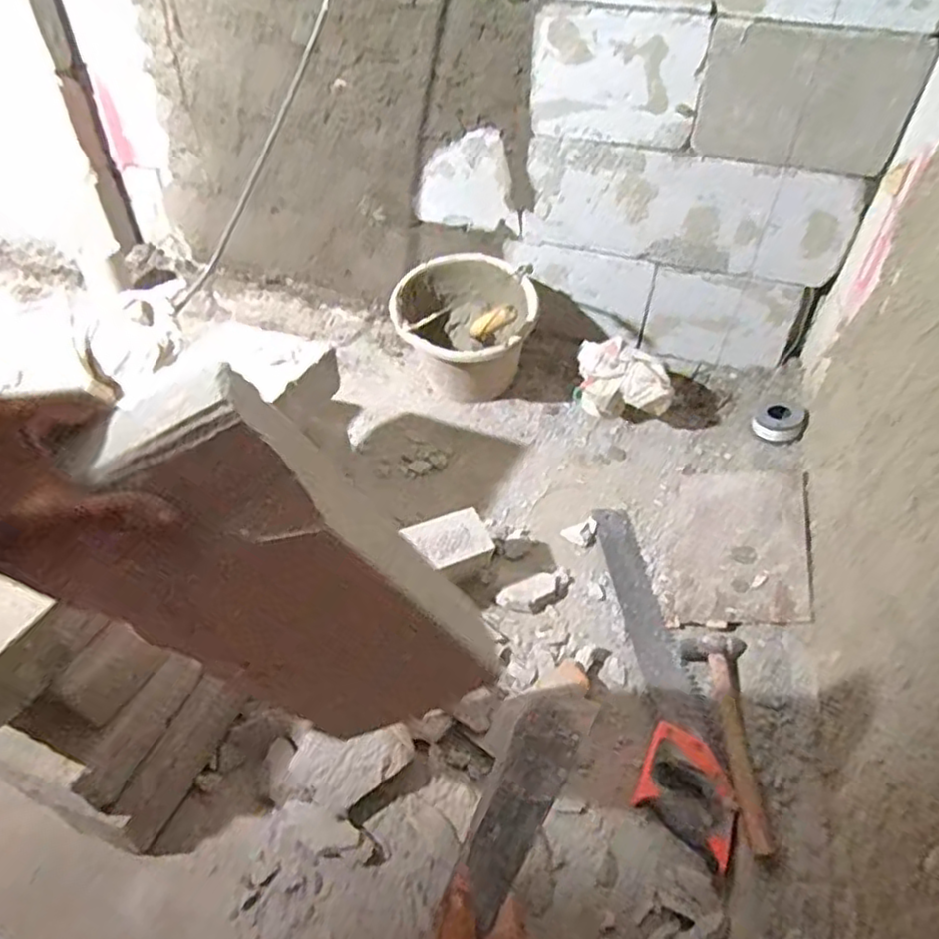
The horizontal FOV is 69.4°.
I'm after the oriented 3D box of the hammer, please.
[{"bbox_3d":[0.342,0.338,0.869,0.073,0.031,0.289,3,44,1],"label":"hammer"}]

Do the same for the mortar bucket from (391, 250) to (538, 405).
[{"bbox_3d":[-0.015,-0.265,1.347,0.268,0.225,0.280,0,45,-3],"label":"mortar bucket"}]

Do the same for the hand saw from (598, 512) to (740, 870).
[{"bbox_3d":[0.271,0.263,0.977,0.125,0.036,0.564,3,44,1],"label":"hand saw"}]

